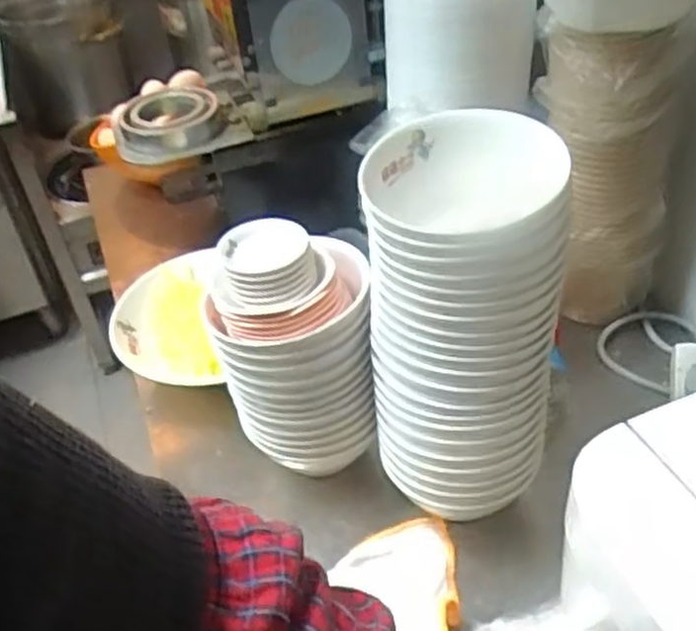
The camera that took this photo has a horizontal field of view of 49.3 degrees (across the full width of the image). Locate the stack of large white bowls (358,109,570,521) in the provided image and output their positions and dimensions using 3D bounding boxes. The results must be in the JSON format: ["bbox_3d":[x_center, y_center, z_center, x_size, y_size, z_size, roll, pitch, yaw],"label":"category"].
[{"bbox_3d":[0.093,0.002,0.602,0.134,0.273,0.155,4,41,13],"label":"stack of large white bowls"}]

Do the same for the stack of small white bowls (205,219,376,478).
[{"bbox_3d":[-0.044,0.035,0.666,0.128,0.205,0.106,-13,40,-7],"label":"stack of small white bowls"}]

